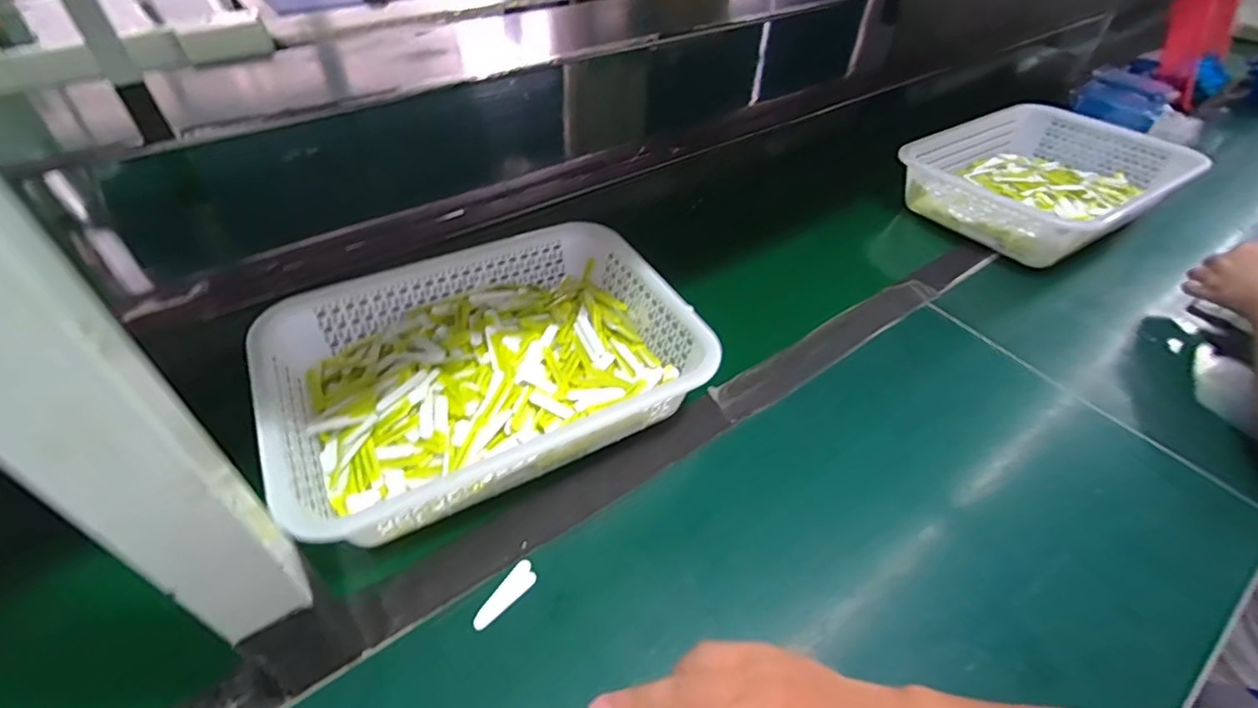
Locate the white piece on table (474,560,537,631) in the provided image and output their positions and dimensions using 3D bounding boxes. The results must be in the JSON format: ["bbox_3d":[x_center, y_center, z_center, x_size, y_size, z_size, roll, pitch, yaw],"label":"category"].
[{"bbox_3d":[-0.089,0.175,0.408,0.019,0.004,0.055,27,50,23],"label":"white piece on table"}]

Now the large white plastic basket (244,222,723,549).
[{"bbox_3d":[-0.131,0.007,0.524,0.353,0.080,0.246,-21,49,-22],"label":"large white plastic basket"}]

